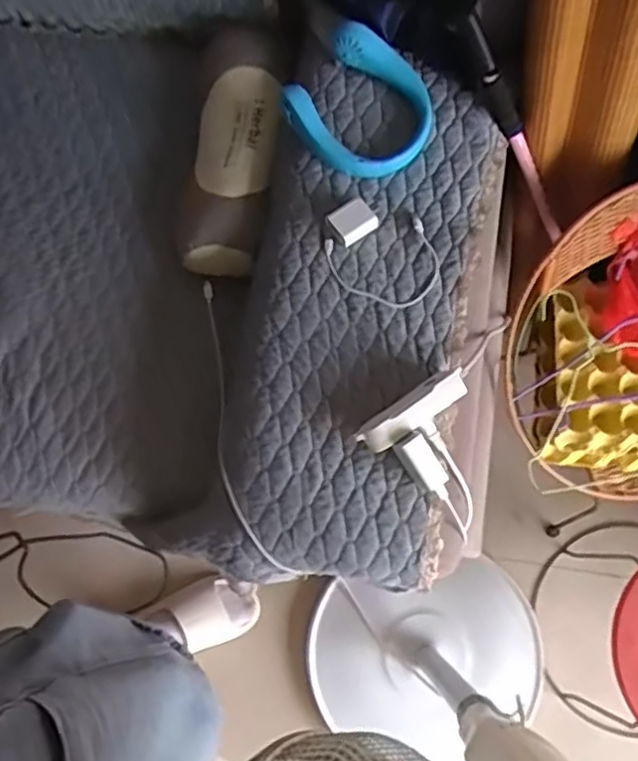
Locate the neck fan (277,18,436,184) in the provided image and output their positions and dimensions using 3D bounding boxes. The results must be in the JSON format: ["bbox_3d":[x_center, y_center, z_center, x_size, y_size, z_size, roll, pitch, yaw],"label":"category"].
[{"bbox_3d":[0.056,-0.355,0.898,0.191,0.074,0.174,0,77,0],"label":"neck fan"}]

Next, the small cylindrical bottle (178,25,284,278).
[{"bbox_3d":[-0.121,-0.322,0.987,0.116,0.087,0.334,9,77,2],"label":"small cylindrical bottle"}]

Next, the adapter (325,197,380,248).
[{"bbox_3d":[0.048,-0.204,0.885,0.069,0.026,0.046,-34,79,-7],"label":"adapter"}]

